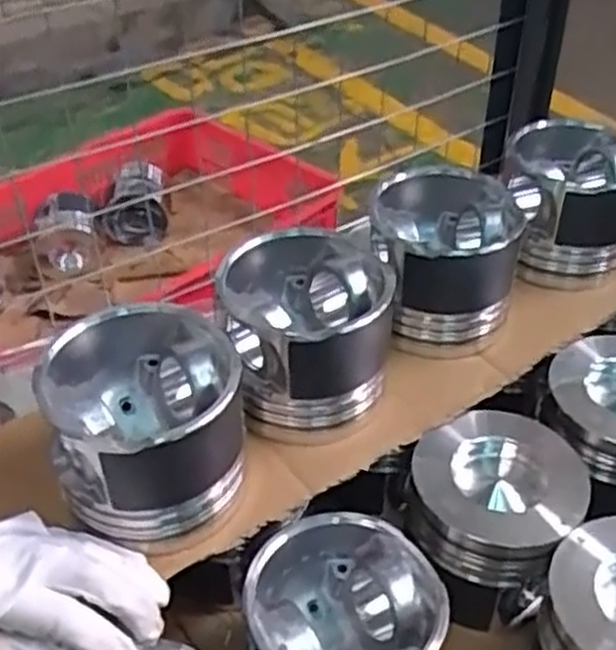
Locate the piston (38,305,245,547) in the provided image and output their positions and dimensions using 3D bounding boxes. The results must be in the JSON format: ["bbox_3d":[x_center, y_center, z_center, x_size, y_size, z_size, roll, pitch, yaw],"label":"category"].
[{"bbox_3d":[-0.094,0.062,0.467,0.105,0.110,0.101,1,39,-1],"label":"piston"}]

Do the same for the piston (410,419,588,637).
[{"bbox_3d":[0.122,0.128,0.542,0.112,0.088,0.122,17,41,19],"label":"piston"}]

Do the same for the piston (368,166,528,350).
[{"bbox_3d":[0.097,-0.044,0.603,0.110,0.105,0.111,12,40,13],"label":"piston"}]

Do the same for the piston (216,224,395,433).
[{"bbox_3d":[-0.004,0.007,0.539,0.109,0.103,0.115,-6,39,-9],"label":"piston"}]

